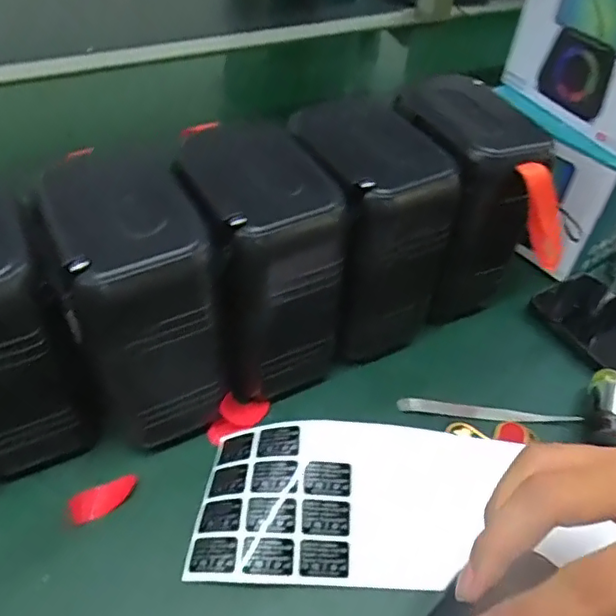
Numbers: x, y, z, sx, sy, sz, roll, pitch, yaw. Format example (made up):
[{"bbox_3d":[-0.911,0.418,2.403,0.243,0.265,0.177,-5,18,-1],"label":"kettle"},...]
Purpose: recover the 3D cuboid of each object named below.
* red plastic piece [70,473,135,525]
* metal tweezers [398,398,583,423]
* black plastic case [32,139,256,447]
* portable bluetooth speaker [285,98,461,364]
[{"bbox_3d":[-0.120,0.111,0.336,0.039,0.004,0.017,-22,53,-24],"label":"red plastic piece"},{"bbox_3d":[0.125,0.073,0.397,0.124,0.006,0.010,7,47,1],"label":"metal tweezers"},{"bbox_3d":[-0.096,-0.001,0.341,0.081,0.150,0.120,-20,52,-22],"label":"black plastic case"},{"bbox_3d":[0.039,-0.052,0.400,0.079,0.148,0.109,-14,50,-17],"label":"portable bluetooth speaker"}]

